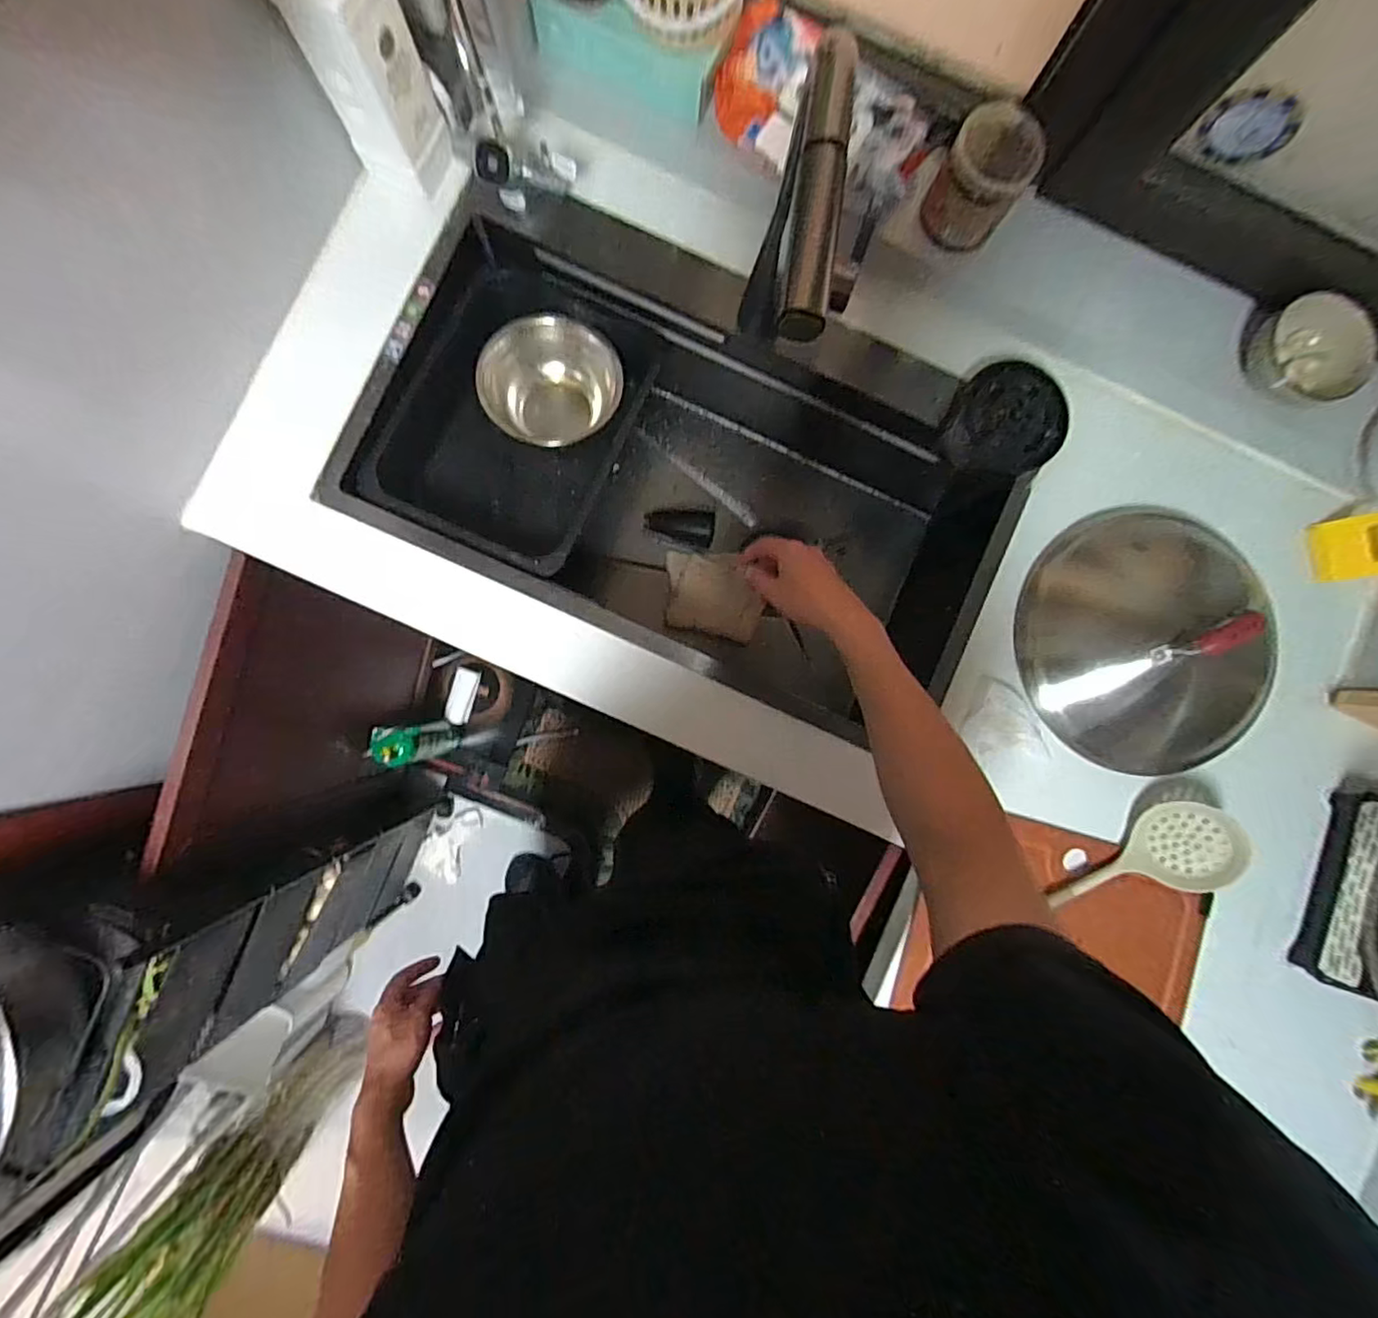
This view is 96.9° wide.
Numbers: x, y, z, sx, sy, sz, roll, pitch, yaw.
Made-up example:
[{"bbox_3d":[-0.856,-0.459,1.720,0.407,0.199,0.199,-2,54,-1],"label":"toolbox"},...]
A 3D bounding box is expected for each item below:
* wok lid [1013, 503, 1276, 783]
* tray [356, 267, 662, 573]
[{"bbox_3d":[0.510,-0.022,0.667,0.249,0.103,0.298,-4,88,-3],"label":"wok lid"},{"bbox_3d":[-0.208,-0.290,0.760,0.254,0.116,0.333,23,87,-2],"label":"tray"}]

